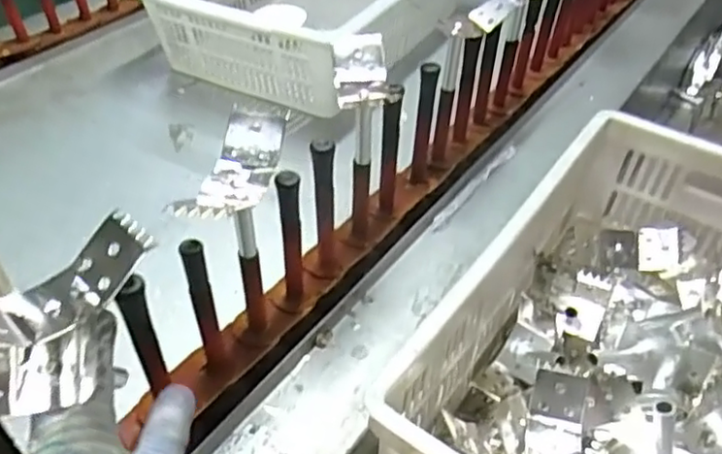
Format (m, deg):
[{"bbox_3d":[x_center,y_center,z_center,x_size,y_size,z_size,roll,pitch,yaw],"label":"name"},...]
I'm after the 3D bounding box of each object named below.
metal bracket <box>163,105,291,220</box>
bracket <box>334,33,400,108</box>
[{"bbox_3d":[-0.091,-0.043,0.470,0.055,0.017,0.099,18,63,19],"label":"metal bracket"},{"bbox_3d":[0.005,-0.137,0.568,0.053,0.042,0.061,-3,45,-1],"label":"bracket"}]

